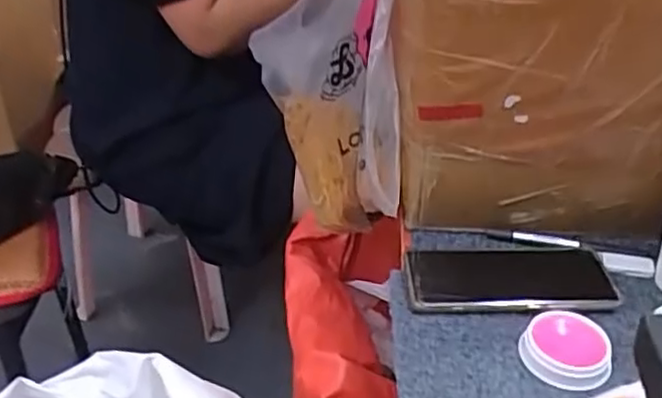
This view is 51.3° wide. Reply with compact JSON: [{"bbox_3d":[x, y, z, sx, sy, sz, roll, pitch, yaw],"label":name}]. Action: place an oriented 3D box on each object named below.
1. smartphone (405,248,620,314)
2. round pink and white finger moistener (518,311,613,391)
[{"bbox_3d":[0.139,0.060,0.545,0.154,0.013,0.078,2,33,0],"label":"smartphone"},{"bbox_3d":[0.164,0.104,0.482,0.058,0.018,0.056,11,34,14],"label":"round pink and white finger moistener"}]

